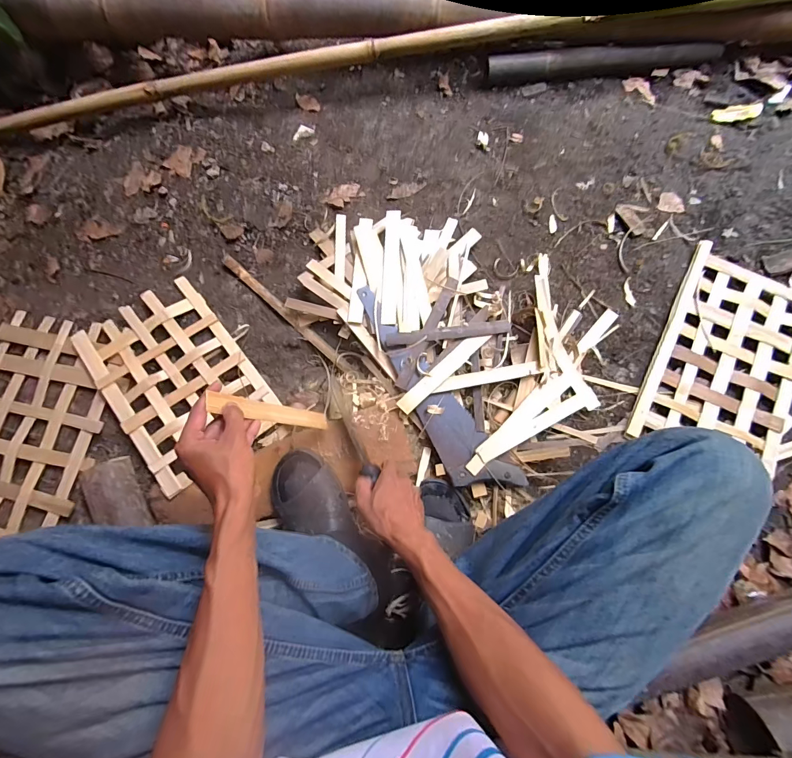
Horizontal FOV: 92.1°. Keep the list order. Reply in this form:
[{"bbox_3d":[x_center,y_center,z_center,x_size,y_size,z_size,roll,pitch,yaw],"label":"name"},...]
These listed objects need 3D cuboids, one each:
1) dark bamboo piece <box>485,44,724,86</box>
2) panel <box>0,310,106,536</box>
[{"bbox_3d":[0.431,-0.661,0.795,0.487,0.051,0.043,-5,76,0],"label":"dark bamboo piece"},{"bbox_3d":[-0.656,0.081,0.674,0.272,0.017,0.379,13,77,5],"label":"panel"}]

